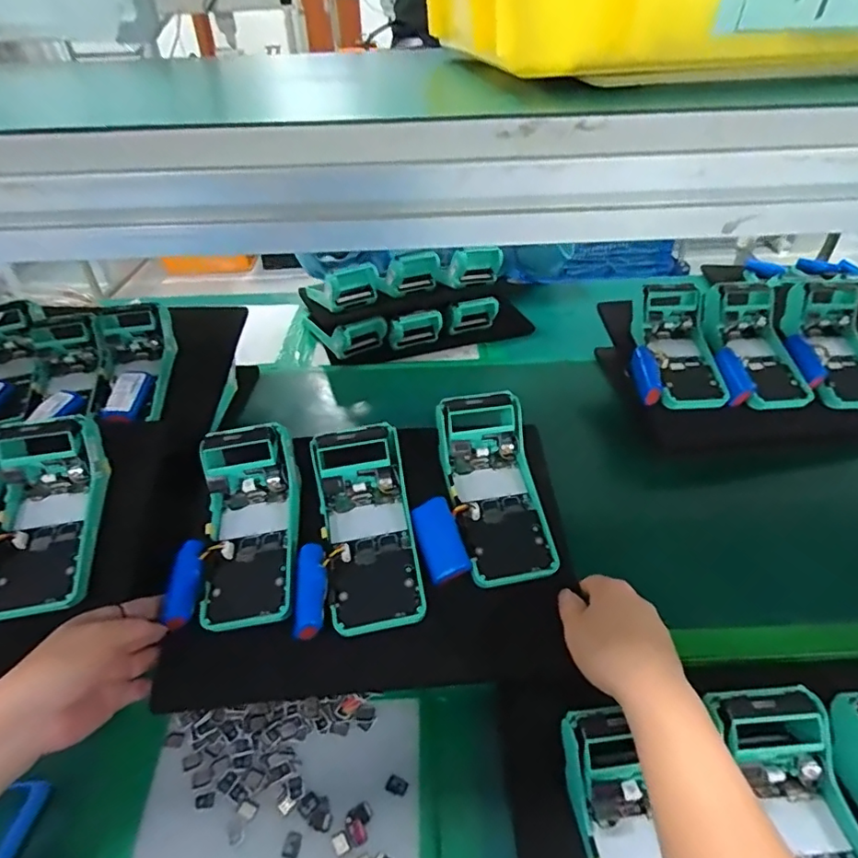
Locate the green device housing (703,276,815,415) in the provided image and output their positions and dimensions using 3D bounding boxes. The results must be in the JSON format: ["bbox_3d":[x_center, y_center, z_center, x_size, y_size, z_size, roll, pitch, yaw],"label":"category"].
[{"bbox_3d":[0.397,-0.101,0.673,0.108,0.051,0.178,-9,67,-5],"label":"green device housing"}]

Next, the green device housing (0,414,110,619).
[{"bbox_3d":[-0.342,0.071,0.466,0.085,0.085,0.151,-7,42,-3],"label":"green device housing"}]

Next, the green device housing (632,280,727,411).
[{"bbox_3d":[0.298,-0.100,0.669,0.096,0.052,0.171,-4,65,0],"label":"green device housing"}]

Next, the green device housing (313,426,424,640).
[{"bbox_3d":[-0.052,0.084,0.467,0.075,0.049,0.171,-10,66,-6],"label":"green device housing"}]

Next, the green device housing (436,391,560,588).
[{"bbox_3d":[0.057,0.054,0.488,0.082,0.049,0.169,-10,65,-6],"label":"green device housing"}]

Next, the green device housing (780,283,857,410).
[{"bbox_3d":[0.502,-0.101,0.678,0.103,0.050,0.171,-4,68,1],"label":"green device housing"}]

